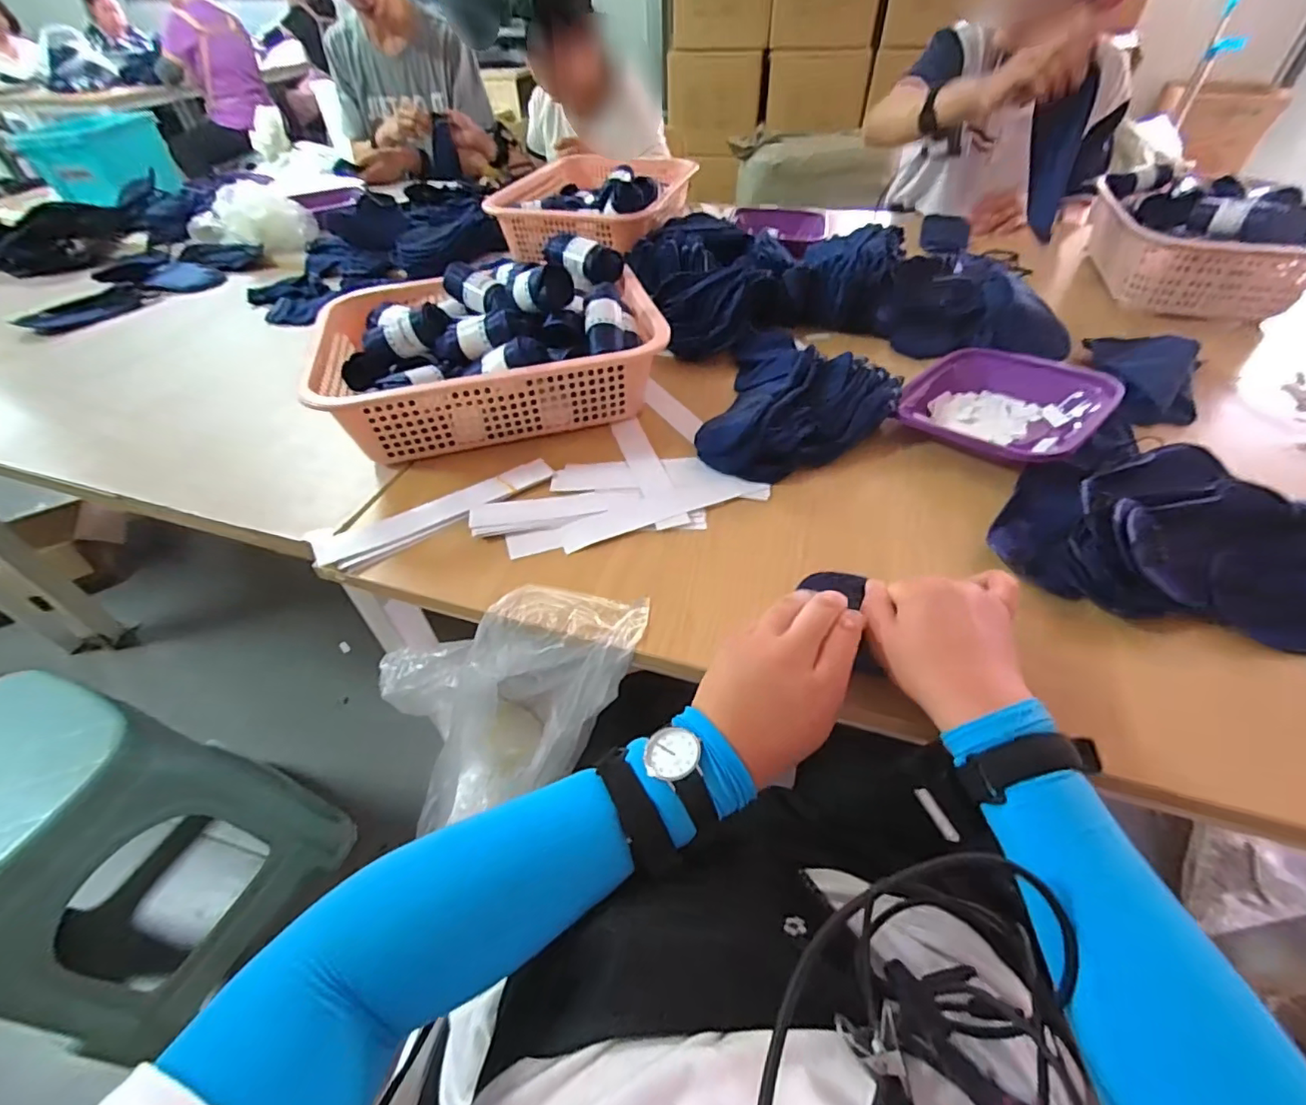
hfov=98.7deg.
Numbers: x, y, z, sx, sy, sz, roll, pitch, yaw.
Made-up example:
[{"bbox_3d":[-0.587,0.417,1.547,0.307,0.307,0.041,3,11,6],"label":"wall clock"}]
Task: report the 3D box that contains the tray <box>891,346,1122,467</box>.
[{"bbox_3d":[0.385,-0.162,0.623,0.187,0.052,0.167,34,56,29],"label":"tray"}]

